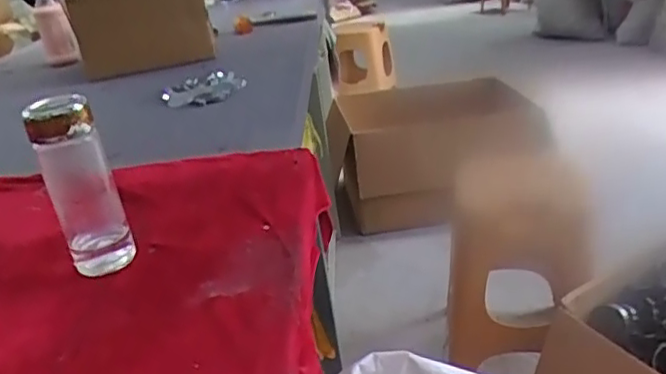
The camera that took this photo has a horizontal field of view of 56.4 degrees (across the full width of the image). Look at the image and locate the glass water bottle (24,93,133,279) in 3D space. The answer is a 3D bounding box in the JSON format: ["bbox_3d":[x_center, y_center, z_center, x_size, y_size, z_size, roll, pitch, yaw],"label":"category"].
[{"bbox_3d":[-0.271,0.003,0.677,0.071,0.196,0.060,-18,27,-22],"label":"glass water bottle"}]

